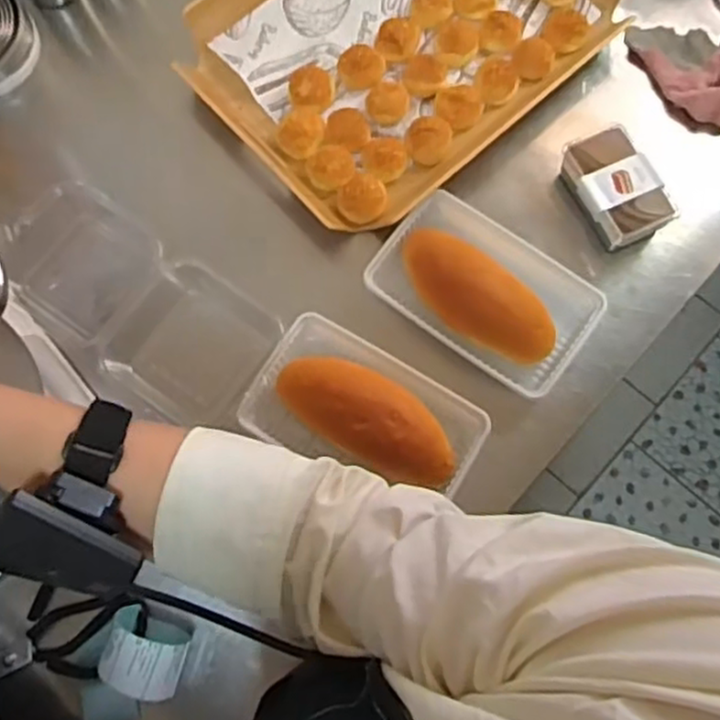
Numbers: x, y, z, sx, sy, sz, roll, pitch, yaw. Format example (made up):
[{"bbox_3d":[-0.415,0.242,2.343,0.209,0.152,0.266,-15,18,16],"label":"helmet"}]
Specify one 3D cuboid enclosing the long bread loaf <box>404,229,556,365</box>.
[{"bbox_3d":[0.111,-0.060,0.668,0.167,0.047,0.073,37,78,11],"label":"long bread loaf"}]

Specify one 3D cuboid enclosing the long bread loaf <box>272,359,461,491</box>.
[{"bbox_3d":[0.008,0.051,0.642,0.174,0.048,0.077,32,77,10],"label":"long bread loaf"}]

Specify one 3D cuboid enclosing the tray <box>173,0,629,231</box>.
[{"bbox_3d":[0.046,-0.362,0.776,0.439,0.039,0.332,-42,77,-10],"label":"tray"}]

